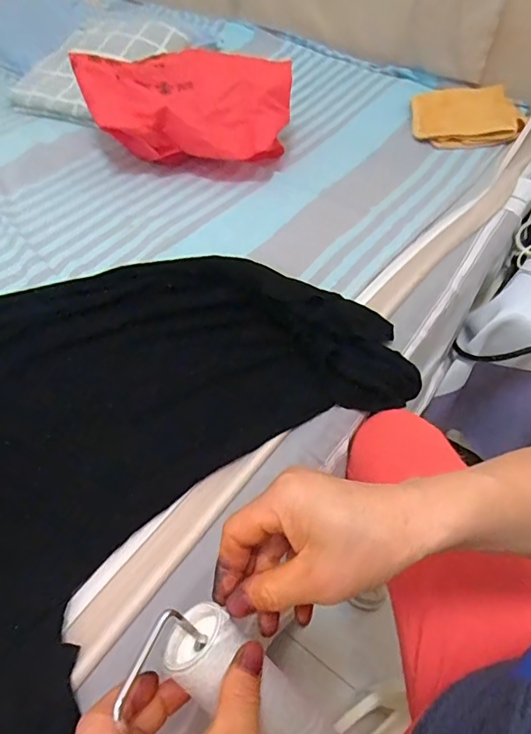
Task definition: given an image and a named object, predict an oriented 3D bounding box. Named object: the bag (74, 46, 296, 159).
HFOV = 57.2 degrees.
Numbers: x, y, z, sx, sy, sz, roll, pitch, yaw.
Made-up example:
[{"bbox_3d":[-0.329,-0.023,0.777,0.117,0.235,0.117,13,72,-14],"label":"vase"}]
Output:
[{"bbox_3d":[-0.138,-0.434,0.829,0.348,0.133,0.173,7,50,5],"label":"bag"}]

